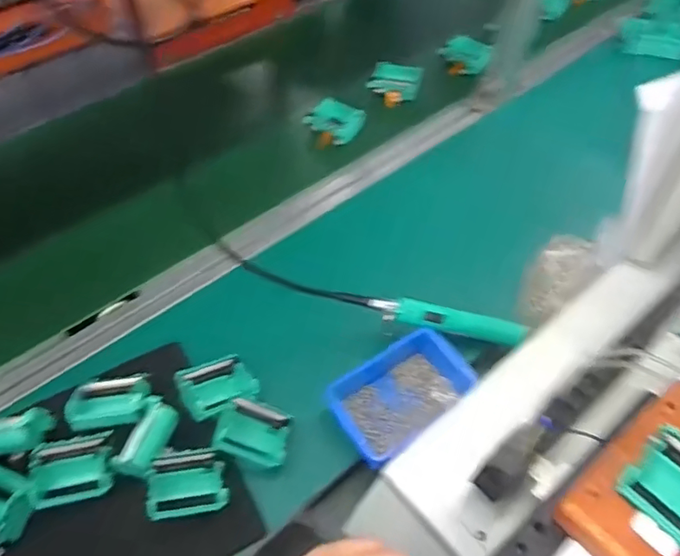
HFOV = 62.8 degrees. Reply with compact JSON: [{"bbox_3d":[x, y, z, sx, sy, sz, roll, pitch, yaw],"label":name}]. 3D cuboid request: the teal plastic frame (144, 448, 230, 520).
[{"bbox_3d":[-0.148,0.196,0.537,0.071,0.025,0.060,1,44,-21],"label":"teal plastic frame"}]

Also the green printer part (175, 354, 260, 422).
[{"bbox_3d":[-0.135,0.120,0.607,0.073,0.032,0.060,-11,51,-36],"label":"green printer part"}]

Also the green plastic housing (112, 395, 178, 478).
[{"bbox_3d":[-0.192,0.156,0.551,0.039,0.024,0.075,14,54,10],"label":"green plastic housing"}]

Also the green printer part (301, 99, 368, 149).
[{"bbox_3d":[-0.017,-0.254,0.904,0.086,0.031,0.089,0,53,0],"label":"green printer part"}]

